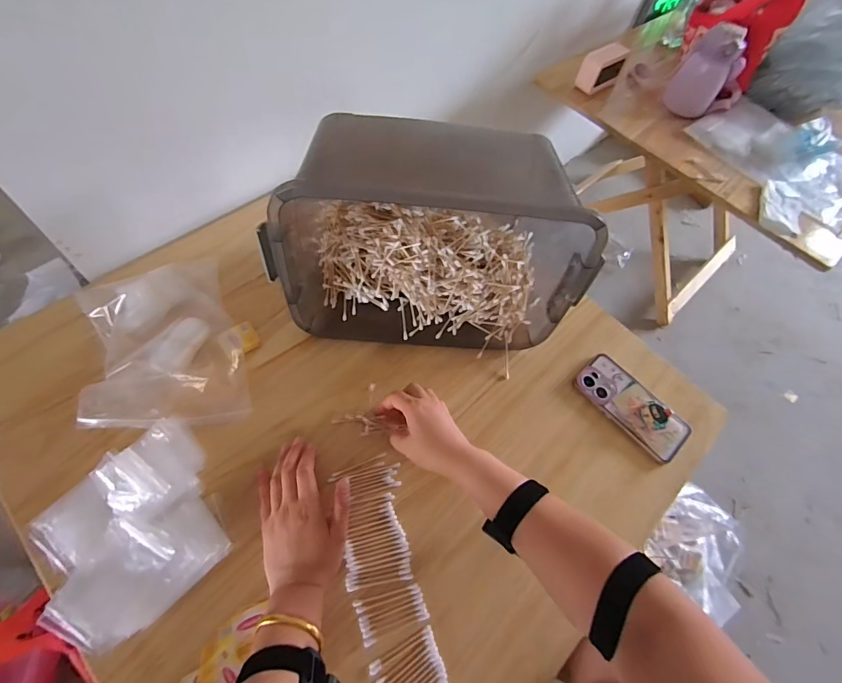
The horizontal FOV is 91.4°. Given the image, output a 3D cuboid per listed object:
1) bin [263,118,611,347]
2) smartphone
[{"bbox_3d":[0.017,-0.147,0.554,0.409,0.231,0.221,3,61,-4],"label":"bin"},{"bbox_3d":[0.303,0.091,0.588,0.082,0.013,0.161,-34,70,-23],"label":"smartphone"}]

